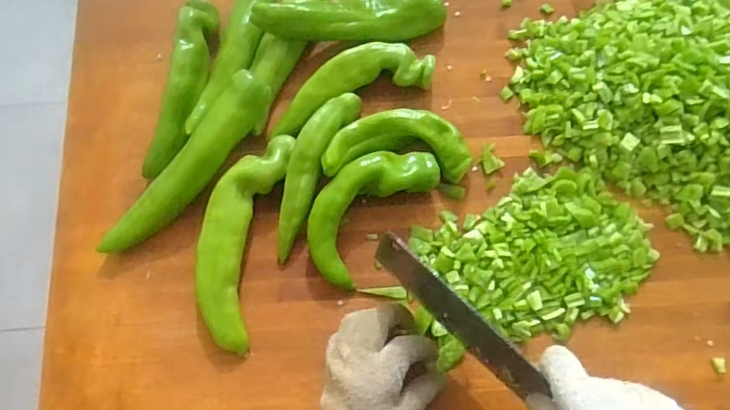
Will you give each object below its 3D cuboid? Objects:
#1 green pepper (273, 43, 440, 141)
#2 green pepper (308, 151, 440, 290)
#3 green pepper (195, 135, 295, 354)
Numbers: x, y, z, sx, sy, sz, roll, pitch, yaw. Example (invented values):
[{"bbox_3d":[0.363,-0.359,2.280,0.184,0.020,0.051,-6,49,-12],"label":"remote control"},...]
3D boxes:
[{"bbox_3d":[-0.015,-0.120,0.530,0.168,0.040,0.055,-20,76,-5],"label":"green pepper"},{"bbox_3d":[0.002,0.000,0.494,0.075,0.045,0.147,41,79,10],"label":"green pepper"},{"bbox_3d":[-0.117,0.031,0.493,0.062,0.043,0.191,13,76,4],"label":"green pepper"}]

